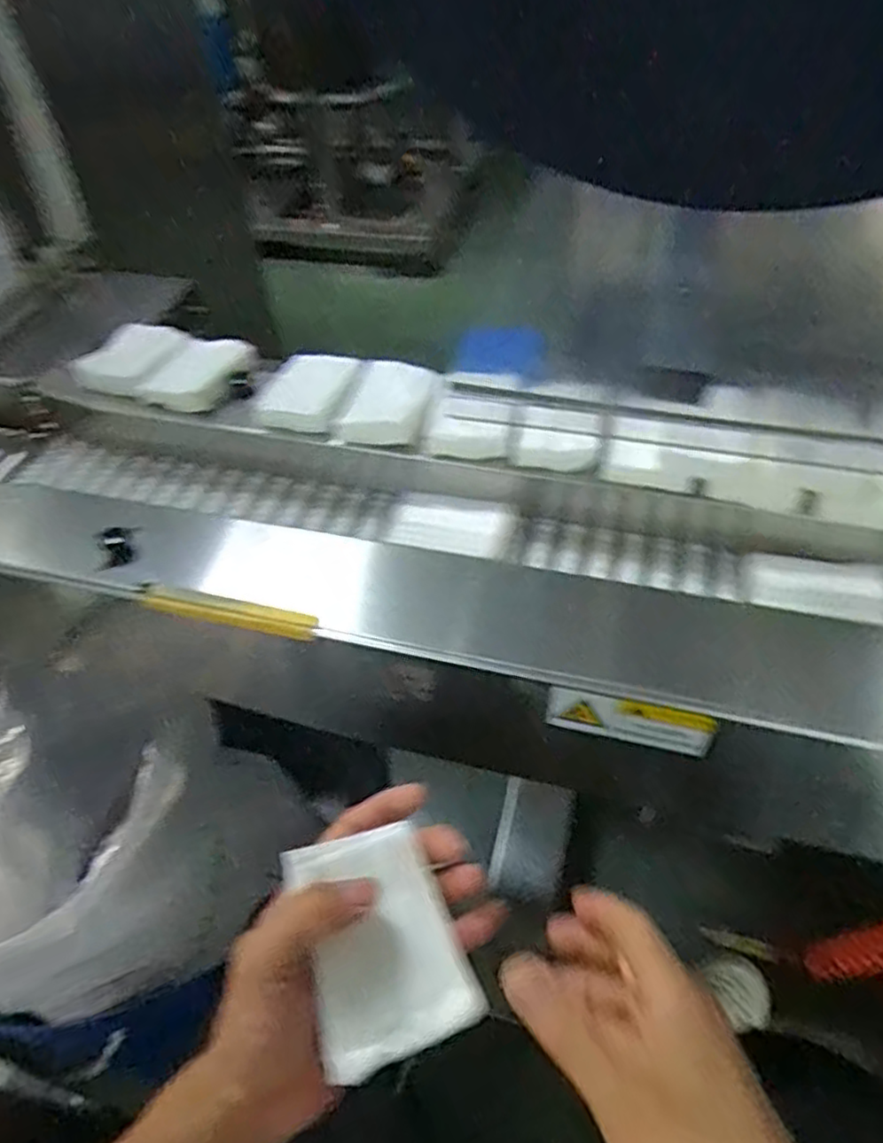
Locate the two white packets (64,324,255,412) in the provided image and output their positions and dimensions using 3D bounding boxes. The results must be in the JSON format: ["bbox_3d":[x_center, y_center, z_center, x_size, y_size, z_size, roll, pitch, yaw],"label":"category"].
[{"bbox_3d":[-0.292,-0.220,0.752,0.168,0.029,0.103,14,51,14],"label":"two white packets"}]

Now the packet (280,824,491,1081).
[{"bbox_3d":[-0.030,0.184,0.354,0.074,0.022,0.104,-15,68,-15],"label":"packet"}]

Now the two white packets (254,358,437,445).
[{"bbox_3d":[-0.091,-0.170,0.686,0.178,0.029,0.098,15,51,15],"label":"two white packets"}]

